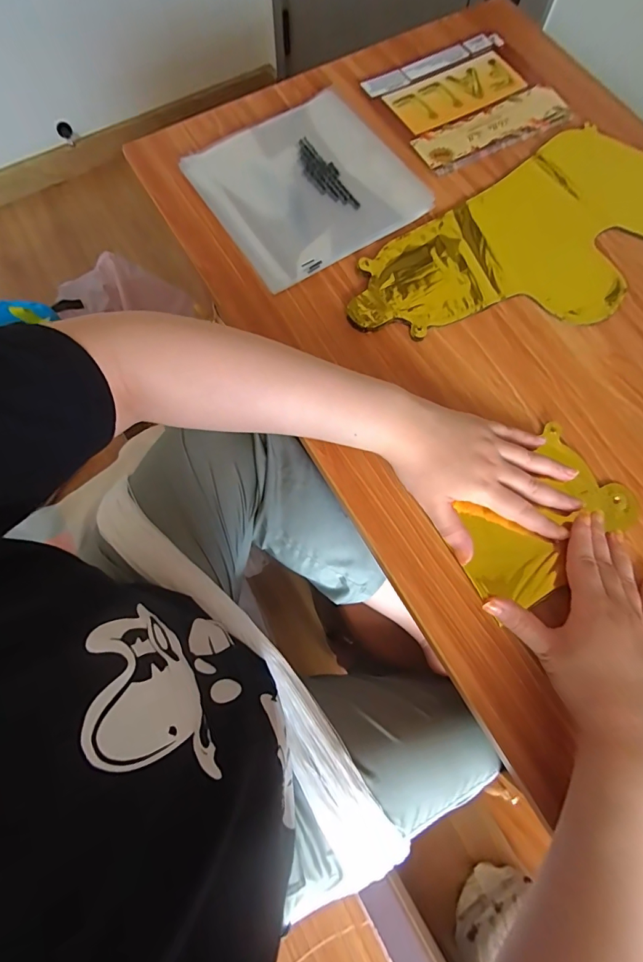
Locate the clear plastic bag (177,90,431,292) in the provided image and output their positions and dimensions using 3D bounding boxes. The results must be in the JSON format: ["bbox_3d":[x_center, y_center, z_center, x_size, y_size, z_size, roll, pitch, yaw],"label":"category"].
[{"bbox_3d":[-0.018,-0.323,0.462,0.198,0.021,0.197,-32,76,-9],"label":"clear plastic bag"}]

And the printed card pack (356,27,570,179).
[{"bbox_3d":[0.174,-0.456,0.515,0.191,0.005,0.167,-27,76,-7],"label":"printed card pack"}]

